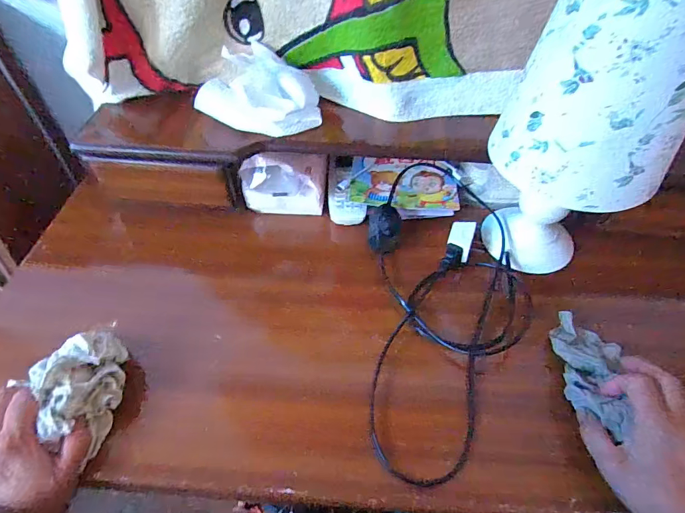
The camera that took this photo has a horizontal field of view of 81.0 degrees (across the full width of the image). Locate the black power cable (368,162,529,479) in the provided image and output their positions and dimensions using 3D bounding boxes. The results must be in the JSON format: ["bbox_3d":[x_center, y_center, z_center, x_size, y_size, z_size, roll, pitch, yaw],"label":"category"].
[{"bbox_3d":[0.114,0.033,0.442,0.168,0.063,0.376,2,49,1],"label":"black power cable"}]

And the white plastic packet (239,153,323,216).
[{"bbox_3d":[-0.076,-0.089,0.504,0.095,0.075,0.021,2,49,1],"label":"white plastic packet"}]

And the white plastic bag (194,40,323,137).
[{"bbox_3d":[-0.090,-0.193,0.467,0.136,0.063,0.096,11,50,9],"label":"white plastic bag"}]

